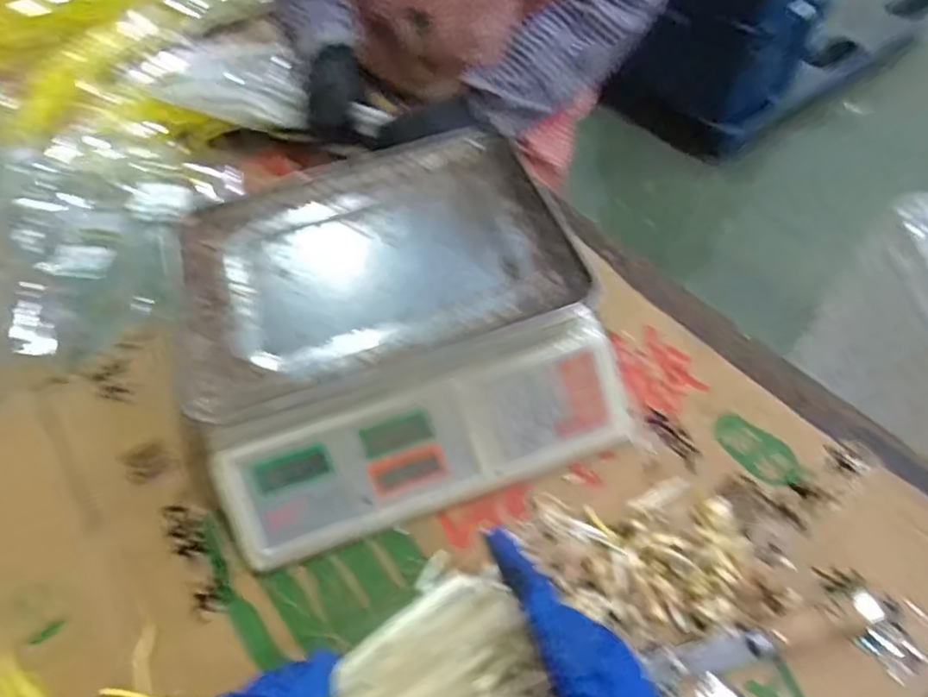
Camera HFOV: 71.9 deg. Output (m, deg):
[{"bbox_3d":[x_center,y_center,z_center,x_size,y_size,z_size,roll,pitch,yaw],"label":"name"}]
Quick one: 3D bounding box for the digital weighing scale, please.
[{"bbox_3d":[-0.065,-0.018,0.575,0.328,0.130,0.311,-18,53,-10],"label":"digital weighing scale"}]

